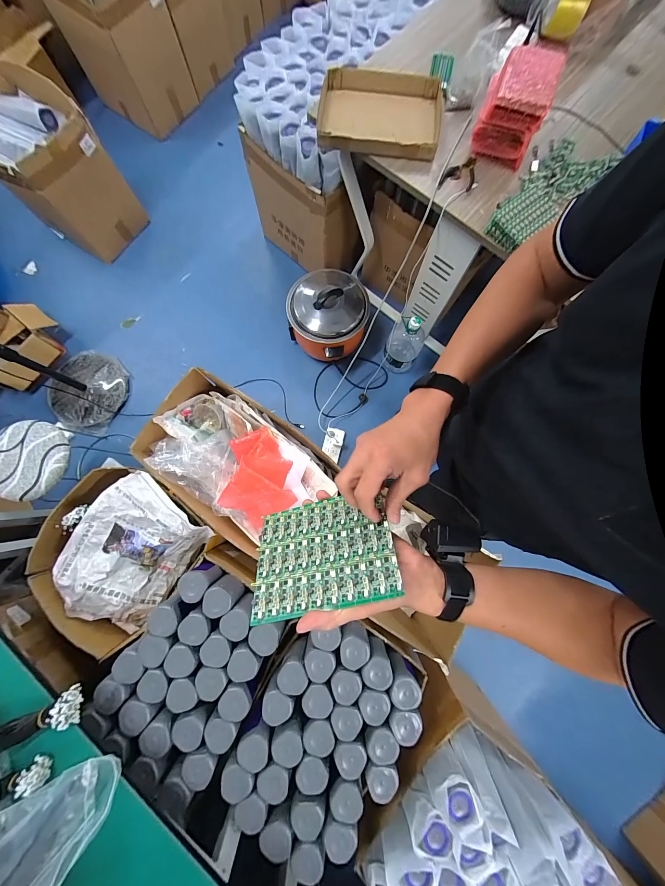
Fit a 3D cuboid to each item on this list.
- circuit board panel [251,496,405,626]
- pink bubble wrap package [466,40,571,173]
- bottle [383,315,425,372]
[{"bbox_3d":[-0.014,0.126,0.352,0.166,0.005,0.132,-17,42,11],"label":"circuit board panel"},{"bbox_3d":[0.526,-0.985,0.848,0.173,0.142,0.226,21,80,3],"label":"pink bubble wrap package"},{"bbox_3d":[0.355,-0.486,1.420,0.174,0.351,0.173,23,81,3],"label":"bottle"}]

